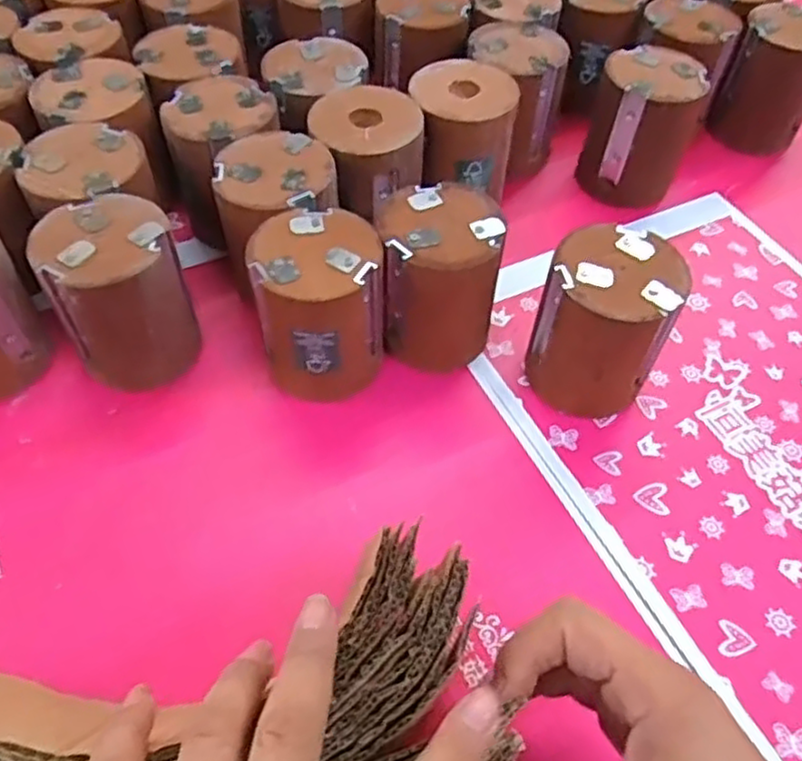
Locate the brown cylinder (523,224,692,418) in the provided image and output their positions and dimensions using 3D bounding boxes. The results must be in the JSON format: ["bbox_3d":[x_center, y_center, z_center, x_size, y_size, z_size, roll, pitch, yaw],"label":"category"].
[{"bbox_3d":[0.124,-0.034,0.449,0.078,0.101,0.076,16,55,8],"label":"brown cylinder"}]

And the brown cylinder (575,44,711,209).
[{"bbox_3d":[0.192,-0.204,0.578,0.077,0.101,0.074,13,55,6],"label":"brown cylinder"}]

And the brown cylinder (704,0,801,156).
[{"bbox_3d":[0.327,-0.264,0.627,0.078,0.100,0.070,23,57,13],"label":"brown cylinder"}]

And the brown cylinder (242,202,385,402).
[{"bbox_3d":[-0.051,-0.041,0.455,0.081,0.110,0.082,-10,56,-10],"label":"brown cylinder"}]

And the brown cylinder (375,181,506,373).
[{"bbox_3d":[0.023,-0.068,0.471,0.076,0.099,0.077,5,54,1],"label":"brown cylinder"}]

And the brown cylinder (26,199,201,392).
[{"bbox_3d":[-0.177,-0.051,0.457,0.080,0.104,0.082,-16,57,-14],"label":"brown cylinder"}]

